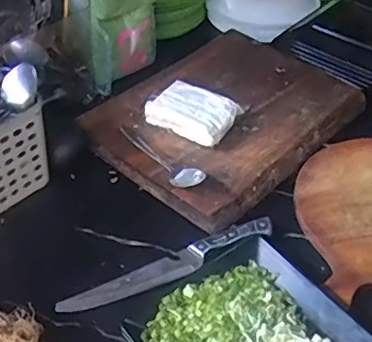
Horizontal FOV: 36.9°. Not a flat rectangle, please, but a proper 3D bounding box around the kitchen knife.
[{"bbox_3d":[-0.015,0.110,0.649,0.264,0.028,0.036,-18,48,-21],"label":"kitchen knife"}]

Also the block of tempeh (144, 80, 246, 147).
[{"bbox_3d":[0.009,-0.084,0.797,0.120,0.033,0.081,25,47,21],"label":"block of tempeh"}]

